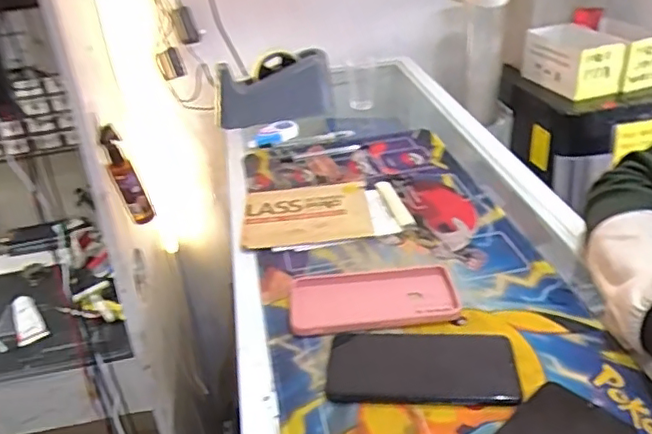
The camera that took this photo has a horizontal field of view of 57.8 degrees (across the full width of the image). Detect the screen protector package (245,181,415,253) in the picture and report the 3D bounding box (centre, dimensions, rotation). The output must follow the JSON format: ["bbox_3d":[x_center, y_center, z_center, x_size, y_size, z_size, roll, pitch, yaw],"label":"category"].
[{"bbox_3d":[-0.004,-0.008,0.741,0.200,0.009,0.135,-7,31,-8],"label":"screen protector package"}]

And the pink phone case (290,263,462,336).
[{"bbox_3d":[0.047,0.080,0.589,0.164,0.008,0.091,-3,31,-2],"label":"pink phone case"}]

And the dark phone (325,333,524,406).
[{"bbox_3d":[0.083,0.129,0.521,0.160,0.008,0.082,0,31,4],"label":"dark phone"}]

